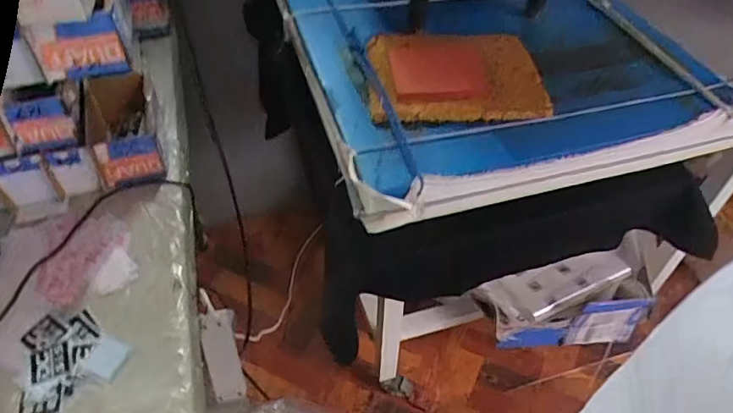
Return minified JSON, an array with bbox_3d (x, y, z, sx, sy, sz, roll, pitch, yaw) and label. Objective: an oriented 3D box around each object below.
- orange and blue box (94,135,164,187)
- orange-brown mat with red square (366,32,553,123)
[{"bbox_3d":[-0.317,-0.063,0.692,0.081,0.068,0.026,-16,50,-14],"label":"orange and blue box"},{"bbox_3d":[0.086,-0.132,0.503,0.165,0.025,0.121,-3,48,-2],"label":"orange-brown mat with red square"}]

